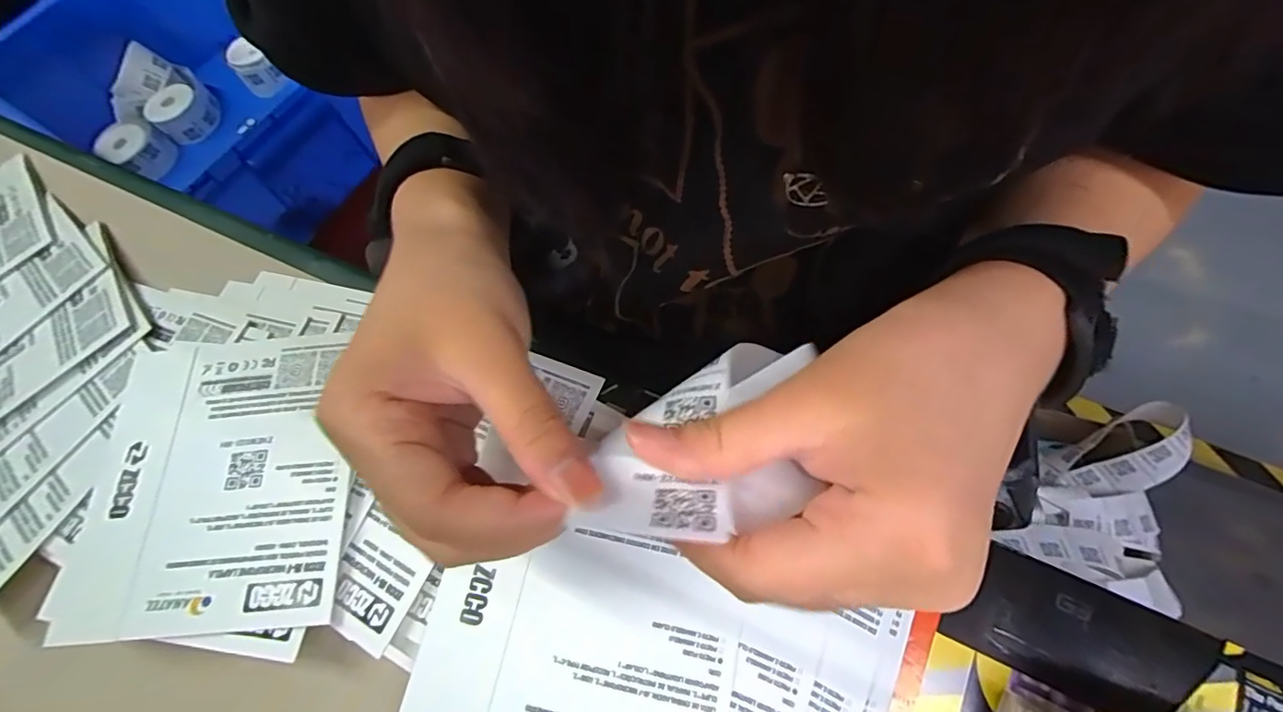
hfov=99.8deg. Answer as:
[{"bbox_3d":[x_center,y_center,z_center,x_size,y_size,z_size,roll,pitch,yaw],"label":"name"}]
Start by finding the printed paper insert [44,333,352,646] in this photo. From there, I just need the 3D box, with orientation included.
[{"bbox_3d":[-0.177,0.048,0.225,0.112,0.005,0.120,-6,67,4],"label":"printed paper insert"}]

